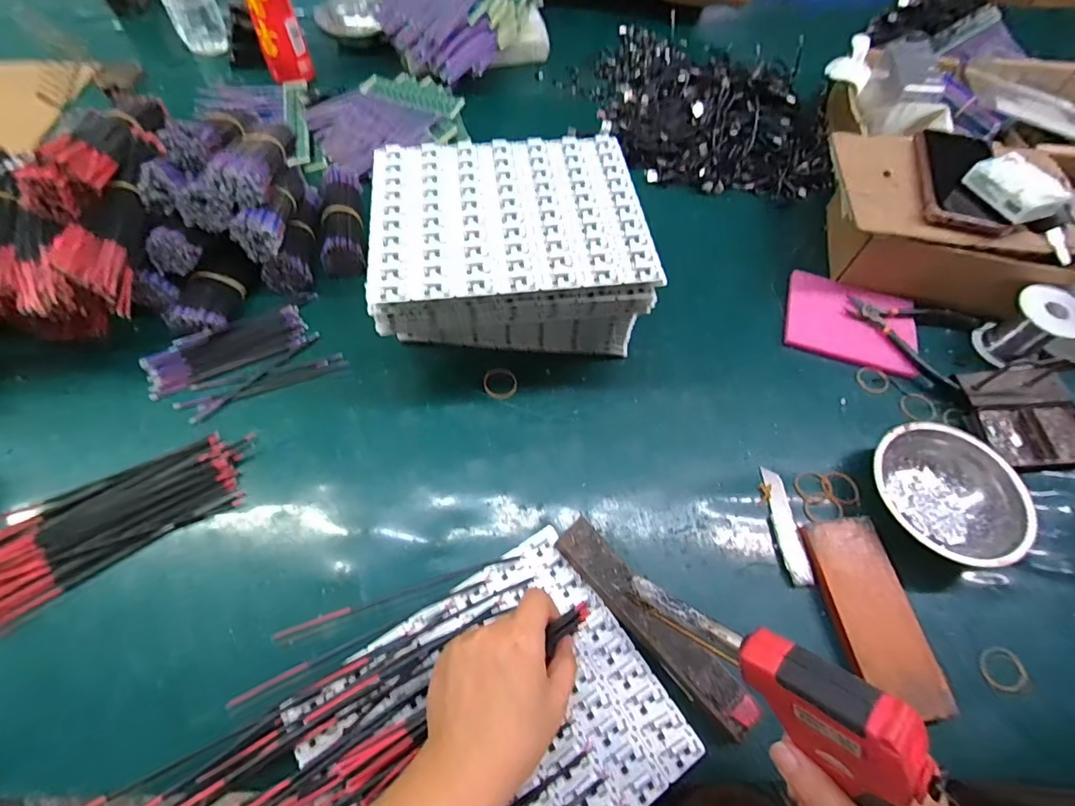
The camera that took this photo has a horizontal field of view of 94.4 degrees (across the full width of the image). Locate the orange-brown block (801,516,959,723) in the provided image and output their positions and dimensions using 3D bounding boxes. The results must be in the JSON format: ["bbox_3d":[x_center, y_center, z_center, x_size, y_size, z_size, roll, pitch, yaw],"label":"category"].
[{"bbox_3d":[0.276,0.172,0.412,0.068,0.021,0.150,-4,62,-6],"label":"orange-brown block"}]

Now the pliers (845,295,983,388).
[{"bbox_3d":[0.443,-0.093,0.576,0.116,0.013,0.138,-35,68,-20],"label":"pliers"}]

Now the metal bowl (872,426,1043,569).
[{"bbox_3d":[0.366,0.083,0.454,0.126,0.041,0.127,1,61,-3],"label":"metal bowl"}]

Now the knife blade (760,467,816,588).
[{"bbox_3d":[0.226,0.111,0.453,0.021,0.006,0.108,-4,57,6],"label":"knife blade"}]

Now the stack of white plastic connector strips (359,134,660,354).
[{"bbox_3d":[-0.031,-0.150,0.509,0.243,0.130,0.196,-4,62,-6],"label":"stack of white plastic connector strips"}]

